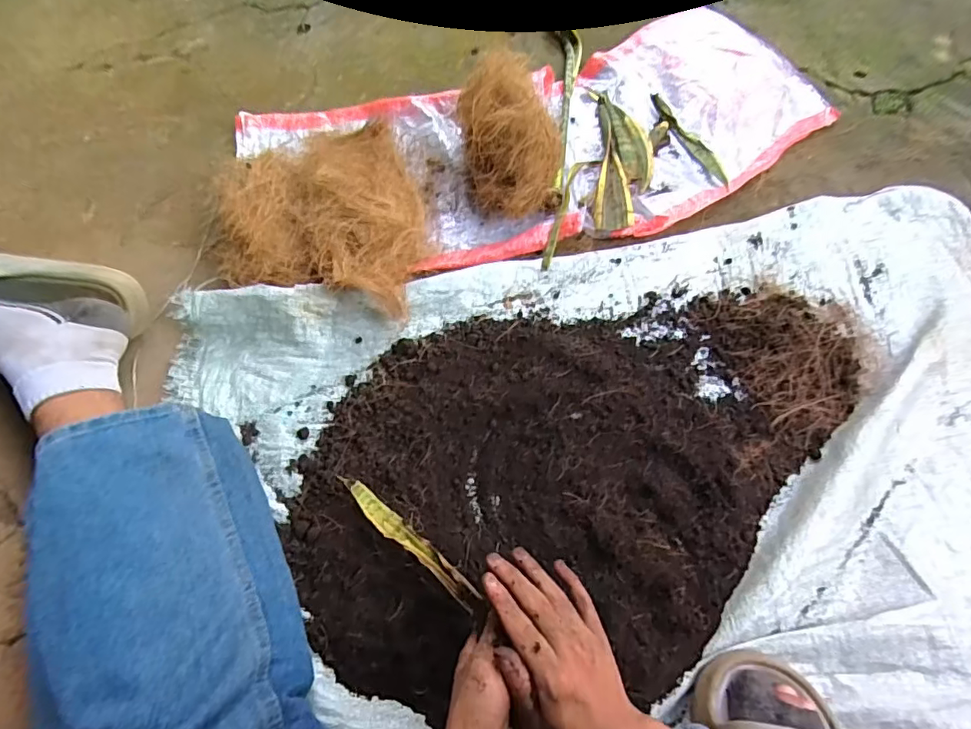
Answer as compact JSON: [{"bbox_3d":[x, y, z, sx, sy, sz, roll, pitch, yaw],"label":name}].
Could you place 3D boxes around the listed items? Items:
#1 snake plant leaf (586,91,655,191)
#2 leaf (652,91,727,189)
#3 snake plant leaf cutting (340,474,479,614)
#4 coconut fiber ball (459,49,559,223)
[{"bbox_3d":[0.190,-0.319,0.741,0.055,0.011,0.200,-8,61,-3],"label":"snake plant leaf"},{"bbox_3d":[0.280,-0.314,0.742,0.022,0.013,0.190,-22,63,-10],"label":"leaf"},{"bbox_3d":[-0.066,0.144,0.445,0.152,0.016,0.019,36,68,21],"label":"snake plant leaf cutting"},{"bbox_3d":[0.032,-0.272,0.657,0.114,0.127,0.144,-8,66,-4],"label":"coconut fiber ball"}]

